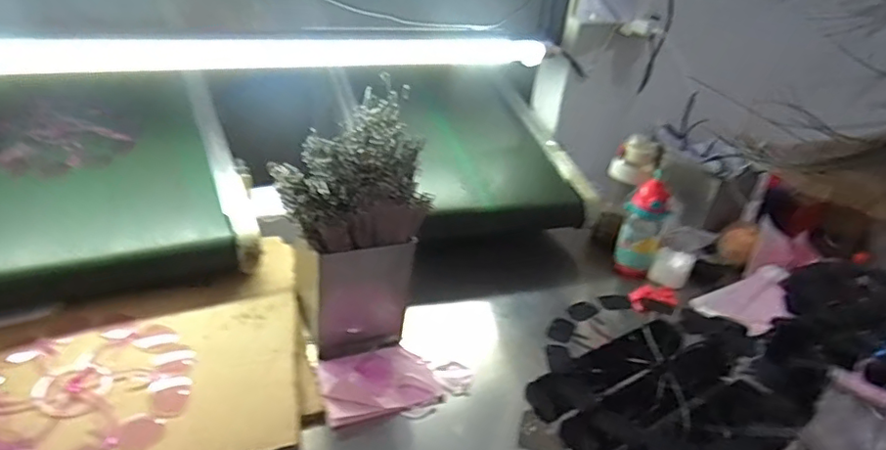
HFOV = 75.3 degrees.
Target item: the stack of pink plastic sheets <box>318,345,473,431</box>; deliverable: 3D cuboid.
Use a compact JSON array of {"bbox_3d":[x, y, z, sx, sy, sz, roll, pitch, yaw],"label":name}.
[{"bbox_3d":[-0.069,0.240,0.878,0.228,0.025,0.130,-5,32,-20],"label":"stack of pink plastic sheets"}]

